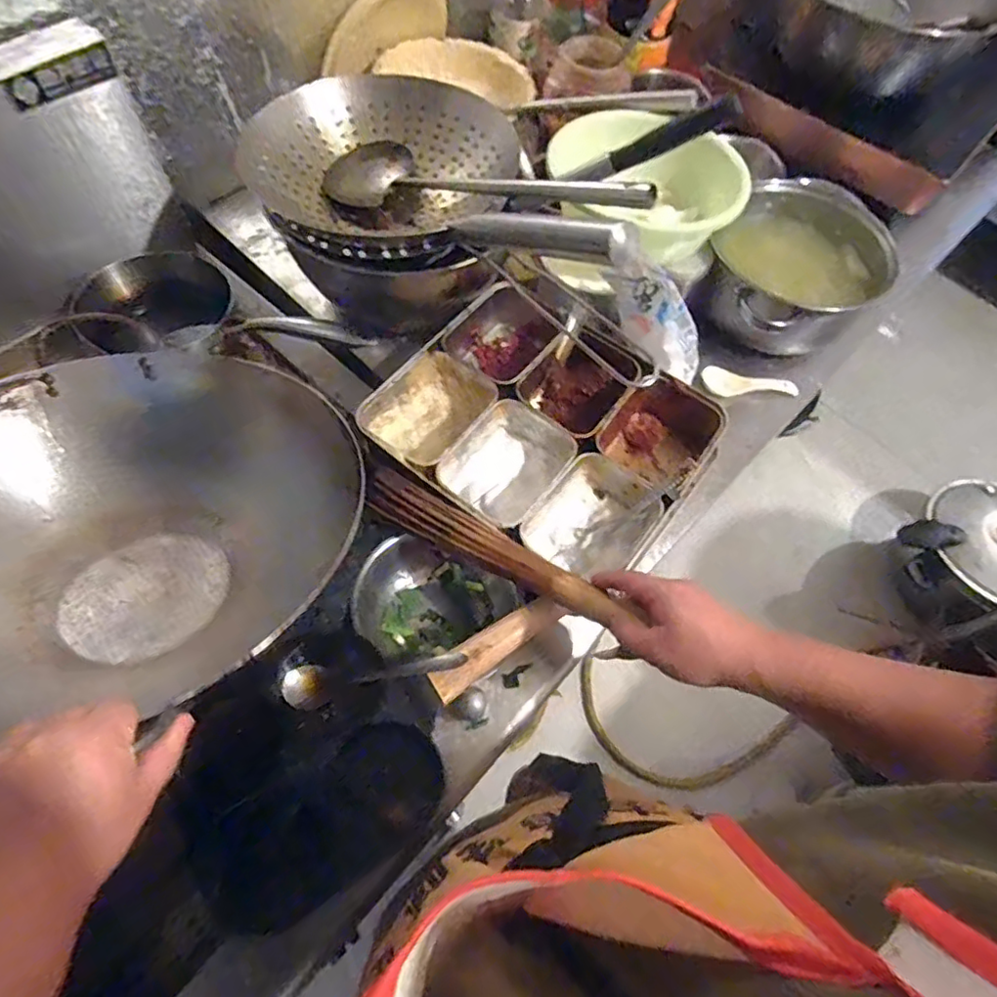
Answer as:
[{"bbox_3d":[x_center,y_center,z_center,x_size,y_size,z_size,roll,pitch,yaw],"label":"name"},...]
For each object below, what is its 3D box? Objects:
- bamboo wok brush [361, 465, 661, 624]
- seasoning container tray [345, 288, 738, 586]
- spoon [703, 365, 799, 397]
[{"bbox_3d":[-0.007,0.043,0.565,0.288,0.027,0.044,27,64,26],"label":"bamboo wok brush"},{"bbox_3d":[0.049,-0.073,0.692,0.331,0.072,0.284,34,66,13],"label":"seasoning container tray"},{"bbox_3d":[0.321,-0.143,0.772,0.130,0.026,0.034,4,63,-2],"label":"spoon"}]

